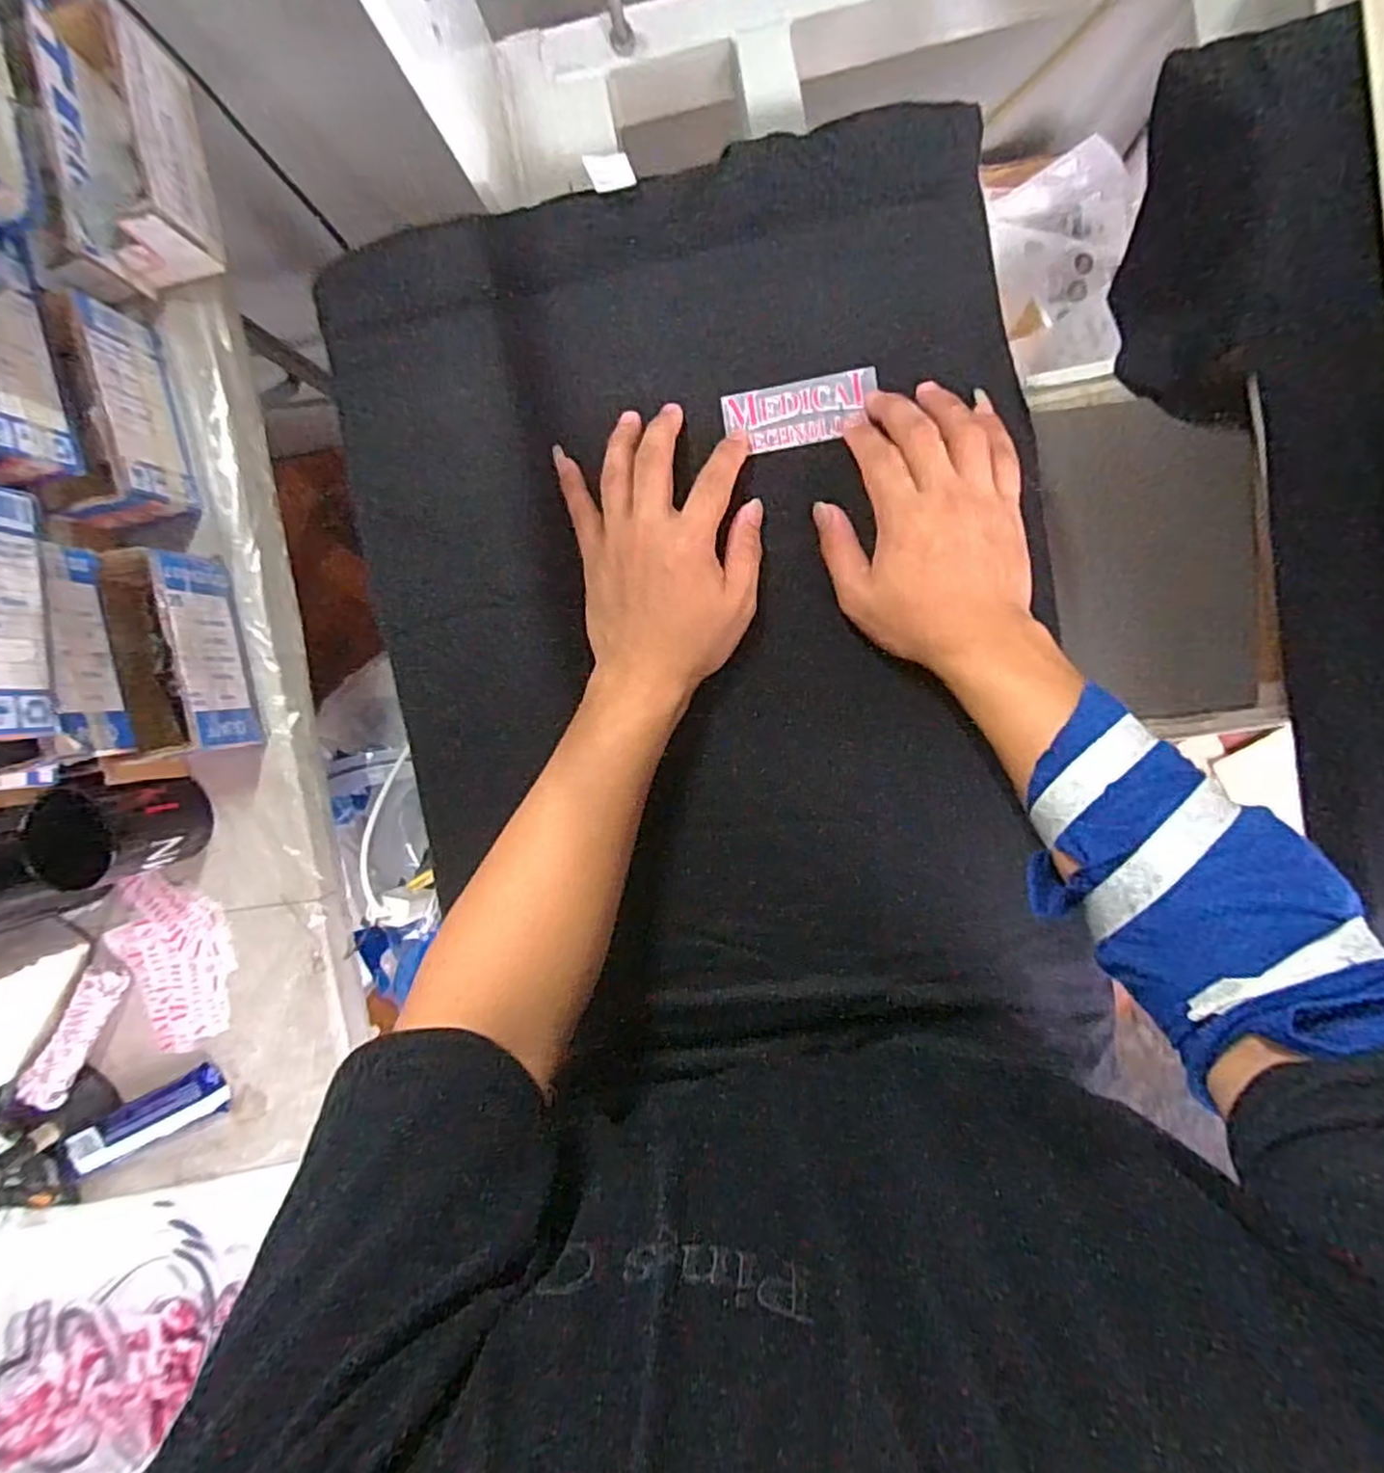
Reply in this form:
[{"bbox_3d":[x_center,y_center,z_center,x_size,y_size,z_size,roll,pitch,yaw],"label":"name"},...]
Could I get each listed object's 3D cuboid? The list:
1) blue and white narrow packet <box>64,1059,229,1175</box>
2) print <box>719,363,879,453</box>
[{"bbox_3d":[-0.487,0.344,0.645,0.160,0.020,0.045,-28,91,7],"label":"blue and white narrow packet"},{"bbox_3d":[0.064,-0.191,0.425,0.088,0.004,0.040,-8,89,7],"label":"print"}]

